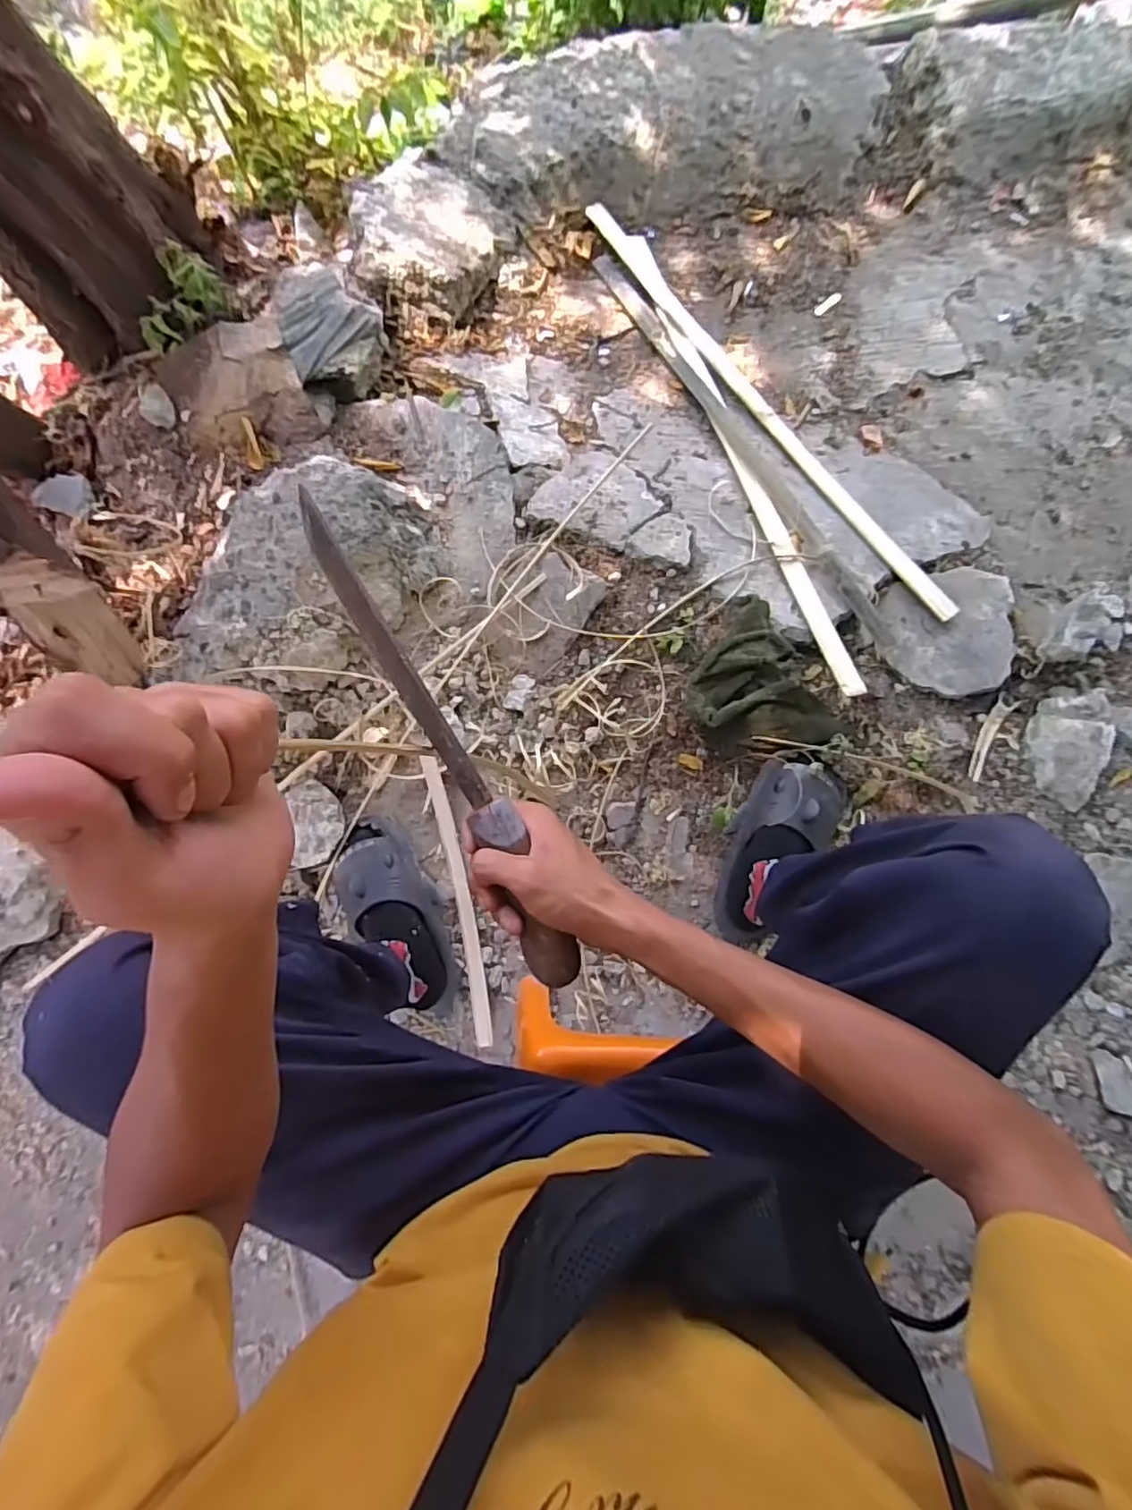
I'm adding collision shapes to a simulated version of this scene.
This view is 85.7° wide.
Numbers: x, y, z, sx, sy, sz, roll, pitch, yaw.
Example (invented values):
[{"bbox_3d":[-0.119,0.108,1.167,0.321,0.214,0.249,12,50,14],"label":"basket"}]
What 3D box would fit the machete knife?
[{"bbox_3d":[-0.089,-0.005,0.435,0.043,0.040,0.387,-29,91,-3],"label":"machete knife"}]

